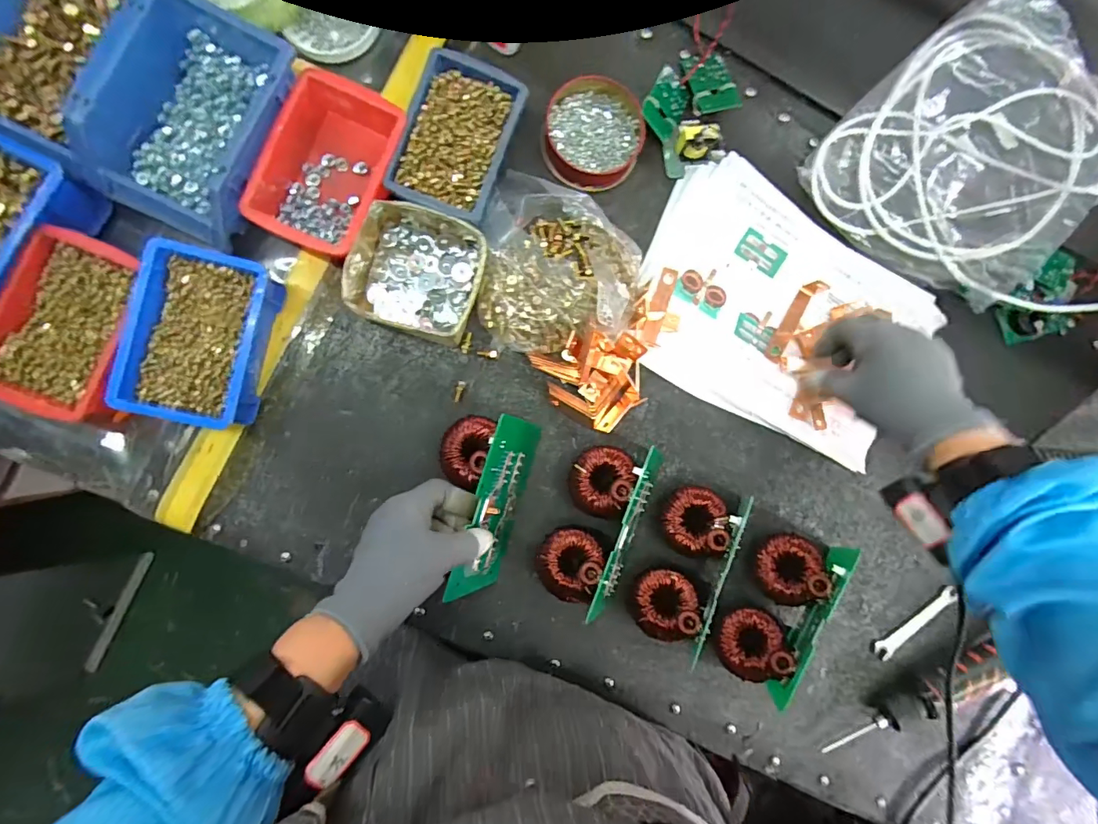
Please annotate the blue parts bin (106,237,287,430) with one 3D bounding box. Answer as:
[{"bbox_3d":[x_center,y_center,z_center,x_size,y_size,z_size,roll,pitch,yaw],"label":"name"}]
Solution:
[{"bbox_3d":[-0.310,-0.067,0.431,0.099,0.053,0.148,10,88,-5],"label":"blue parts bin"}]

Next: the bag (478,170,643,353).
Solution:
[{"bbox_3d":[0.010,-0.140,0.475,0.165,0.047,0.168,17,88,-5],"label":"bag"}]

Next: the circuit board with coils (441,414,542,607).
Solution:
[{"bbox_3d":[-0.076,0.081,0.456,0.074,0.103,0.168,16,88,21],"label":"circuit board with coils"}]

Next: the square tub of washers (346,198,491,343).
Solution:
[{"bbox_3d":[-0.125,-0.134,0.461,0.118,0.041,0.118,19,88,-5],"label":"square tub of washers"}]

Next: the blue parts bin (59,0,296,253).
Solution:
[{"bbox_3d":[-0.311,-0.258,0.425,0.133,0.066,0.186,27,87,-5],"label":"blue parts bin"}]

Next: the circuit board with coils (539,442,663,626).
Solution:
[{"bbox_3d":[0.050,0.103,0.463,0.078,0.072,0.162,26,87,-5],"label":"circuit board with coils"}]

